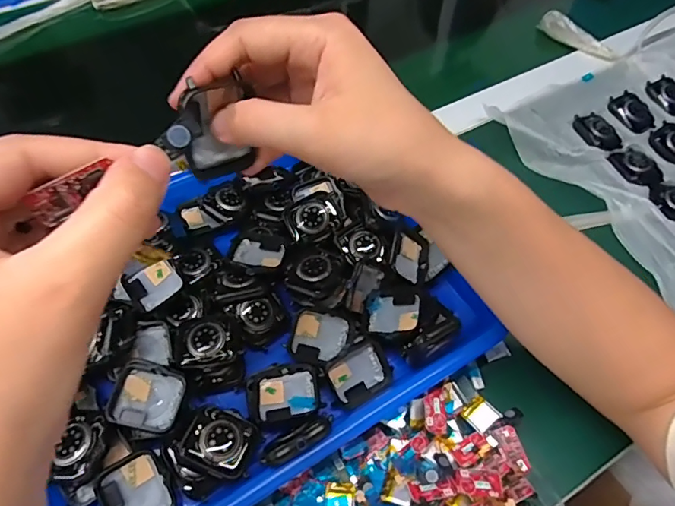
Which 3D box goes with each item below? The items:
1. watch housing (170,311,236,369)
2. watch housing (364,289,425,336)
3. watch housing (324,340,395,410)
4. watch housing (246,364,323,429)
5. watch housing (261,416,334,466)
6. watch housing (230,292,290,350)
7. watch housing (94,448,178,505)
[{"bbox_3d":[-0.089,0.059,0.319,0.039,0.013,0.040,-21,60,-15],"label":"watch housing"},{"bbox_3d":[0.038,0.041,0.331,0.039,0.012,0.038,-7,57,18],"label":"watch housing"},{"bbox_3d":[0.014,0.080,0.321,0.043,0.008,0.037,-27,95,-17],"label":"watch housing"},{"bbox_3d":[-0.034,0.090,0.307,0.046,0.011,0.037,-10,58,-8],"label":"watch housing"},{"bbox_3d":[-0.023,0.113,0.287,0.045,0.034,0.016,-26,62,-17],"label":"watch housing"},{"bbox_3d":[-0.053,0.047,0.339,0.036,0.011,0.036,-23,87,-19],"label":"watch housing"},{"bbox_3d":[-0.117,0.141,0.281,0.036,0.013,0.040,-29,66,-16],"label":"watch housing"}]

